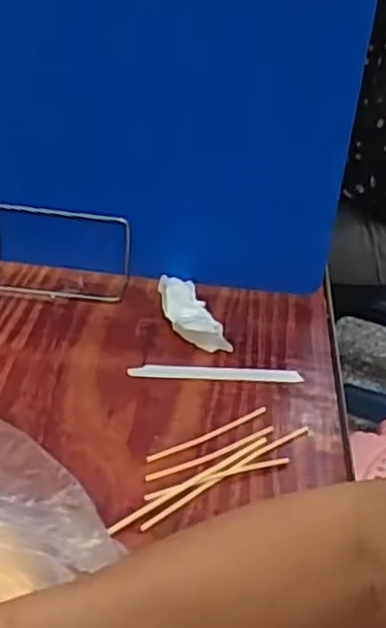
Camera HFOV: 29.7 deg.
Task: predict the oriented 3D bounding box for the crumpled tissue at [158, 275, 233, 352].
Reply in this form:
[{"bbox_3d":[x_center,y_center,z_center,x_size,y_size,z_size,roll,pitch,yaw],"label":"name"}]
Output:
[{"bbox_3d":[-0.005,0.000,0.753,0.044,0.030,0.112,-11,37,-23],"label":"crumpled tissue"}]

